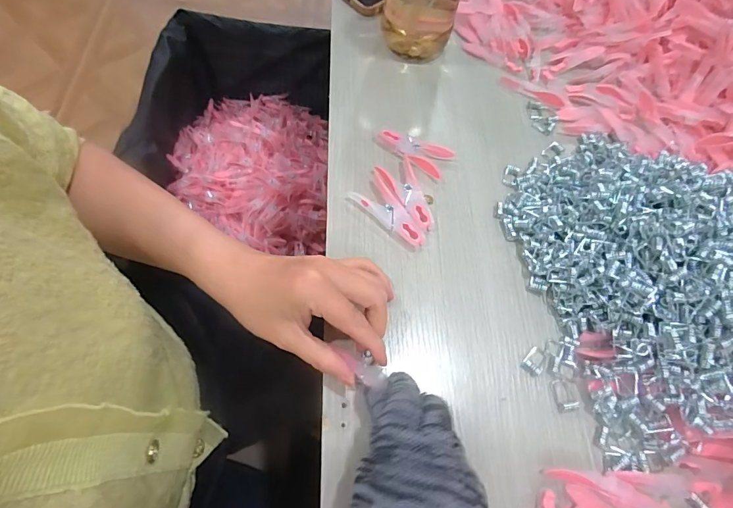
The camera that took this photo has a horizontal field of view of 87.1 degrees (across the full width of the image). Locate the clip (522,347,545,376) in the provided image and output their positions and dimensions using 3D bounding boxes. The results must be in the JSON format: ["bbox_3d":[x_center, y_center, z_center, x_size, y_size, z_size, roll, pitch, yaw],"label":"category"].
[{"bbox_3d":[0.136,0.086,0.309,0.015,0.005,0.021,41,72,15],"label":"clip"}]

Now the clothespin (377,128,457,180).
[{"bbox_3d":[0.047,-0.107,0.389,0.077,0.013,0.031,29,69,11],"label":"clothespin"}]

